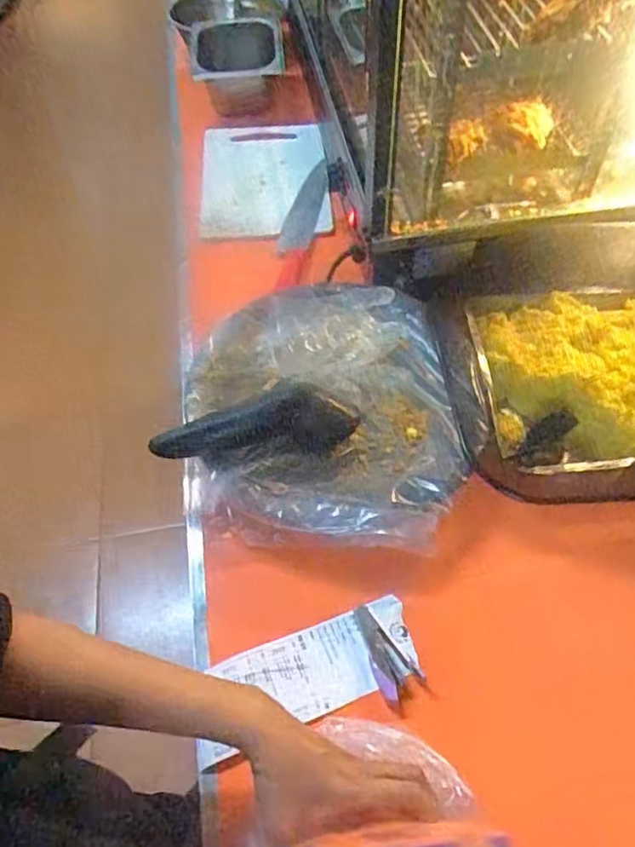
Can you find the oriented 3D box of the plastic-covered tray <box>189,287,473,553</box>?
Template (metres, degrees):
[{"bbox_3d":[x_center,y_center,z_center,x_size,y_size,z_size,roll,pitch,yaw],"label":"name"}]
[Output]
[{"bbox_3d":[0.001,-0.014,0.730,0.313,0.108,0.348,-7,55,-2],"label":"plastic-covered tray"}]

